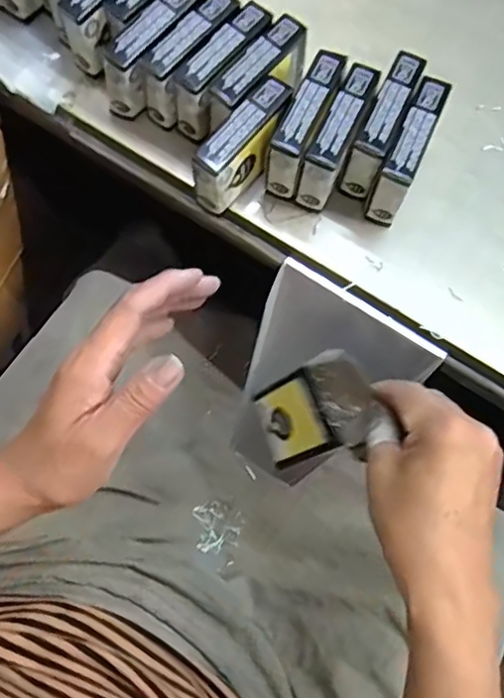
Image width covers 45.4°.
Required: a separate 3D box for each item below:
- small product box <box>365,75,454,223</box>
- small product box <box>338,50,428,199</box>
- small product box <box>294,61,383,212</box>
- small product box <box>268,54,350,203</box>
[{"bbox_3d":[0.093,-0.118,0.370,0.020,0.054,0.074,23,78,2],"label":"small product box"},{"bbox_3d":[0.079,-0.134,0.373,0.019,0.054,0.075,26,78,3],"label":"small product box"},{"bbox_3d":[0.052,-0.128,0.373,0.019,0.055,0.075,24,78,3],"label":"small product box"},{"bbox_3d":[0.034,-0.138,0.371,0.021,0.049,0.076,25,78,3],"label":"small product box"}]

